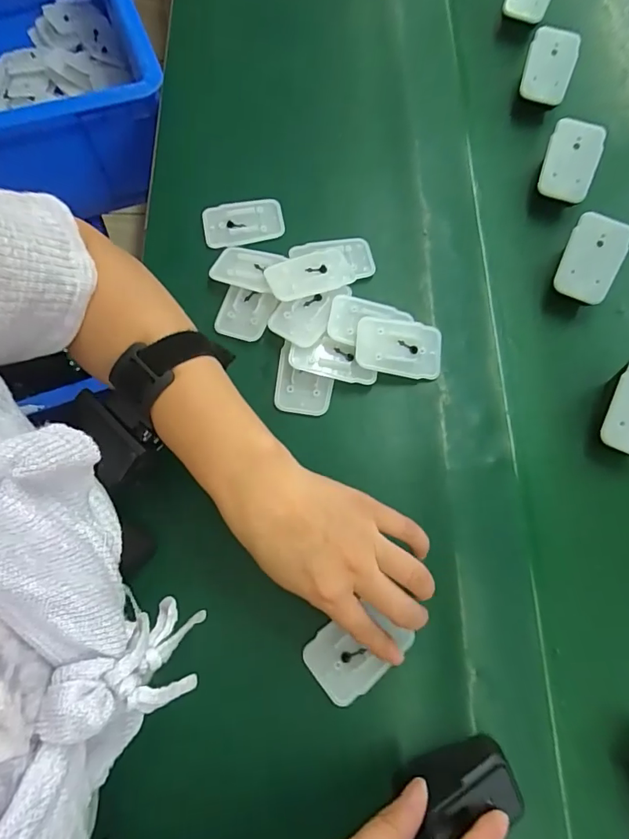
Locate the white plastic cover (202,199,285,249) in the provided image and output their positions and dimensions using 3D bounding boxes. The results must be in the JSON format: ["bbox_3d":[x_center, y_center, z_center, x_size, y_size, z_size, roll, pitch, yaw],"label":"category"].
[{"bbox_3d":[-0.064,-0.176,0.419,0.071,0.008,0.043,-14,72,-5],"label":"white plastic cover"}]

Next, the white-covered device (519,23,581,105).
[{"bbox_3d":[0.219,-0.328,0.432,0.046,0.012,0.058,16,103,-7],"label":"white-covered device"}]

